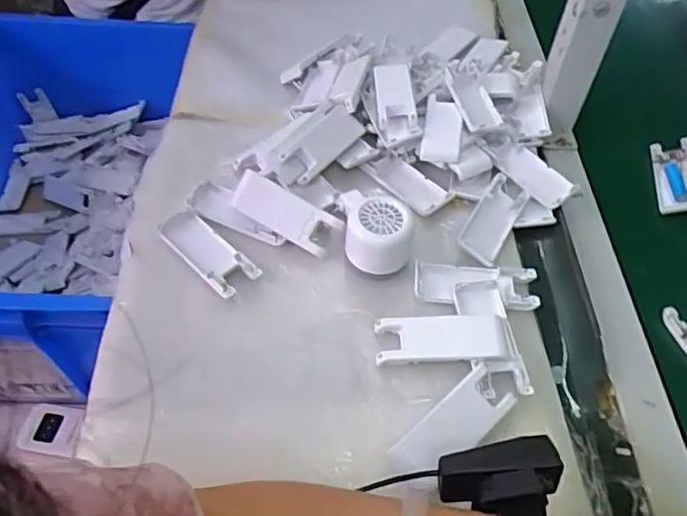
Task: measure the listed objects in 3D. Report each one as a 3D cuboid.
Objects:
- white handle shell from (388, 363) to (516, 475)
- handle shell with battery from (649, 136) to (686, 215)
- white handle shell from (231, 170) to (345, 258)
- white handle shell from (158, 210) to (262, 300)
[{"bbox_3d":[0.080,0.120,0.414,0.093,0.022,0.035,-32,59,-26],"label":"white handle shell"},{"bbox_3d":[0.348,-0.086,0.603,0.041,0.021,0.097,-2,60,20],"label":"handle shell with battery"},{"bbox_3d":[-0.053,-0.041,0.523,0.100,0.014,0.038,30,97,9],"label":"white handle shell"},{"bbox_3d":[-0.123,-0.006,0.518,0.039,0.010,0.108,-34,60,-26],"label":"white handle shell"}]

